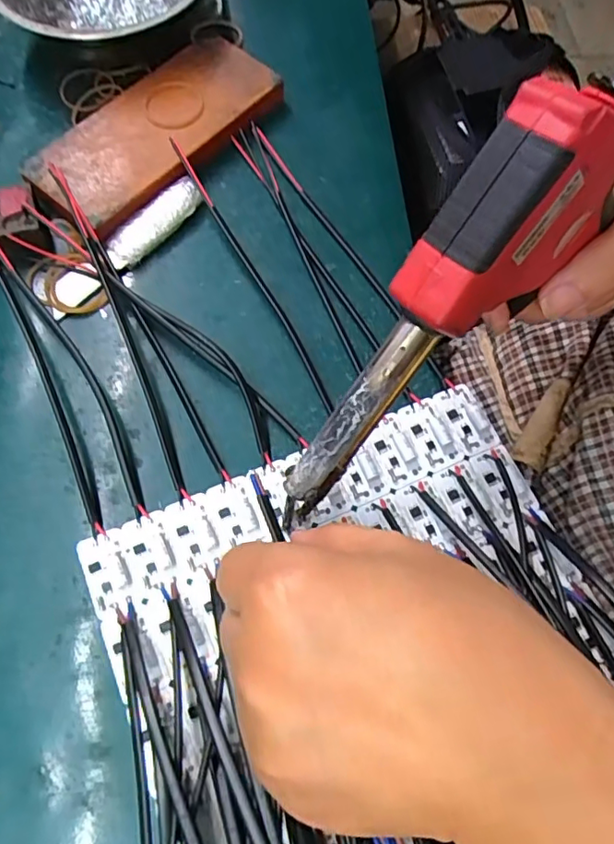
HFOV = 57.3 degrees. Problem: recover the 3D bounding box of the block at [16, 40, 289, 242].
[{"bbox_3d":[-0.084,-0.164,0.318,0.062,0.022,0.147,42,72,14],"label":"block"}]

